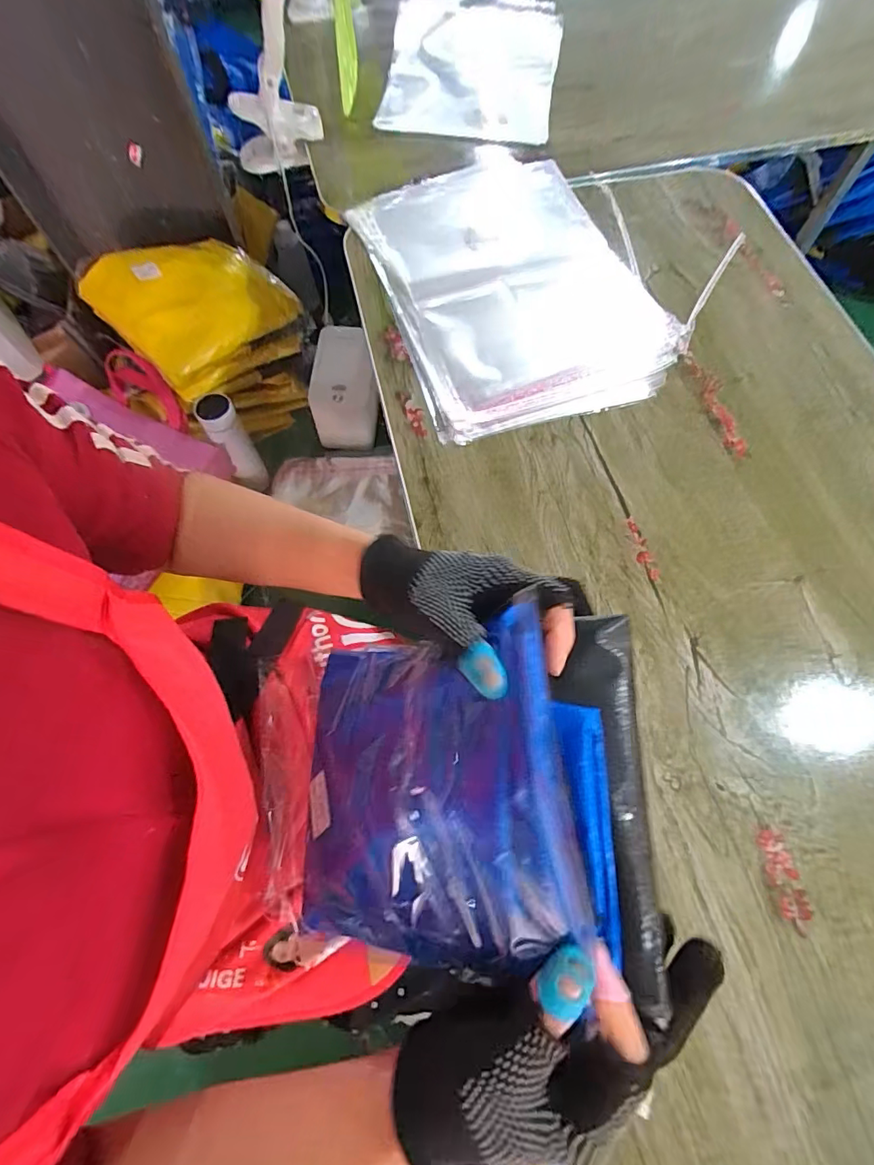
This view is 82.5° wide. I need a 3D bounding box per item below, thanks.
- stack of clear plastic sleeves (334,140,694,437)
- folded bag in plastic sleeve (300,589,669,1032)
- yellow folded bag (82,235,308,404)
[{"bbox_3d":[0.089,-0.390,0.630,0.314,0.026,0.438,-18,69,-8],"label":"stack of clear plastic sleeves"},{"bbox_3d":[-0.002,0.128,0.310,0.233,0.067,0.189,-15,65,40],"label":"folded bag in plastic sleeve"},{"bbox_3d":[-0.396,-0.474,0.837,0.231,0.058,0.277,47,69,-9],"label":"yellow folded bag"}]

